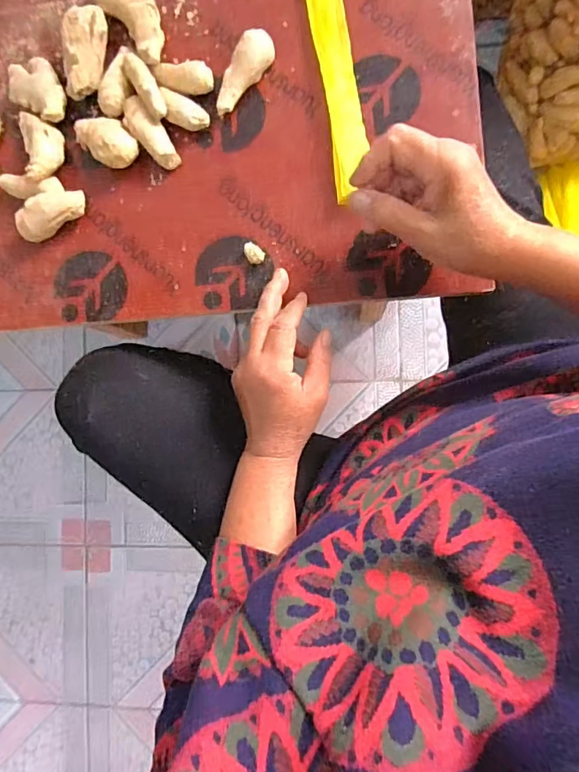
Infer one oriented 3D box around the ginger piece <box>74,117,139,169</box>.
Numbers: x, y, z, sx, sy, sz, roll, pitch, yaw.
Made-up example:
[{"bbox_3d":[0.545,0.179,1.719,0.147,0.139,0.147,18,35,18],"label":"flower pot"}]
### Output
[{"bbox_3d":[-0.163,-0.219,0.427,0.058,0.027,0.036,39,96,8],"label":"ginger piece"}]

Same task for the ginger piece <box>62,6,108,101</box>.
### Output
[{"bbox_3d":[-0.183,-0.300,0.430,0.031,0.035,0.074,5,90,10],"label":"ginger piece"}]

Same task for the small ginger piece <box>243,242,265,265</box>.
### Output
[{"bbox_3d":[-0.031,-0.117,0.416,0.015,0.011,0.021,-33,84,8],"label":"small ginger piece"}]

